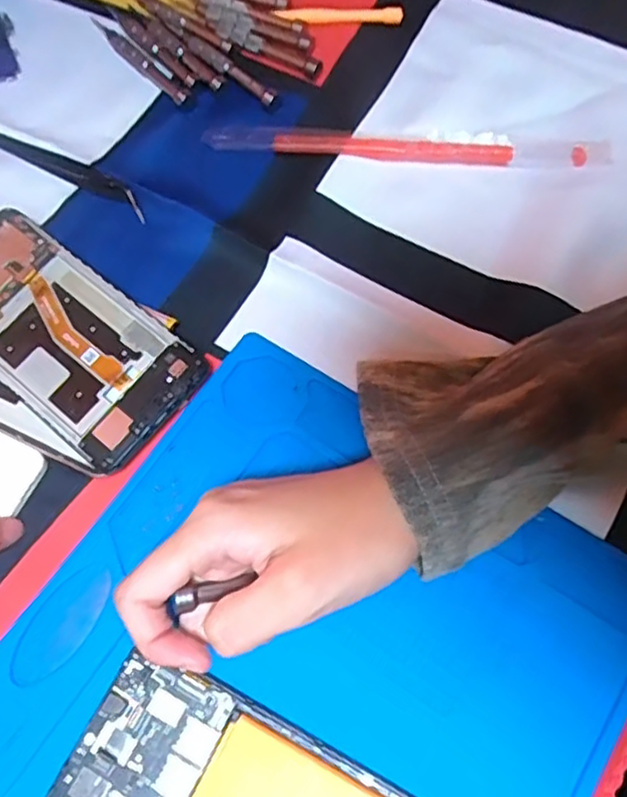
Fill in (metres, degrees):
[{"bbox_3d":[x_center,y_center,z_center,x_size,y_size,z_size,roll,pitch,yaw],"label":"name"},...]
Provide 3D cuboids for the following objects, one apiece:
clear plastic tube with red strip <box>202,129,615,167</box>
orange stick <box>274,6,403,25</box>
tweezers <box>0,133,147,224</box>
[{"bbox_3d":[0.050,-0.143,0.364,0.226,0.013,0.021,6,68,4],"label":"clear plastic tube with red strip"},{"bbox_3d":[0.017,-0.245,0.414,0.079,0.008,0.010,0,68,2],"label":"orange stick"},{"bbox_3d":[-0.141,-0.133,0.368,0.115,0.013,0.014,30,72,13],"label":"tweezers"}]

